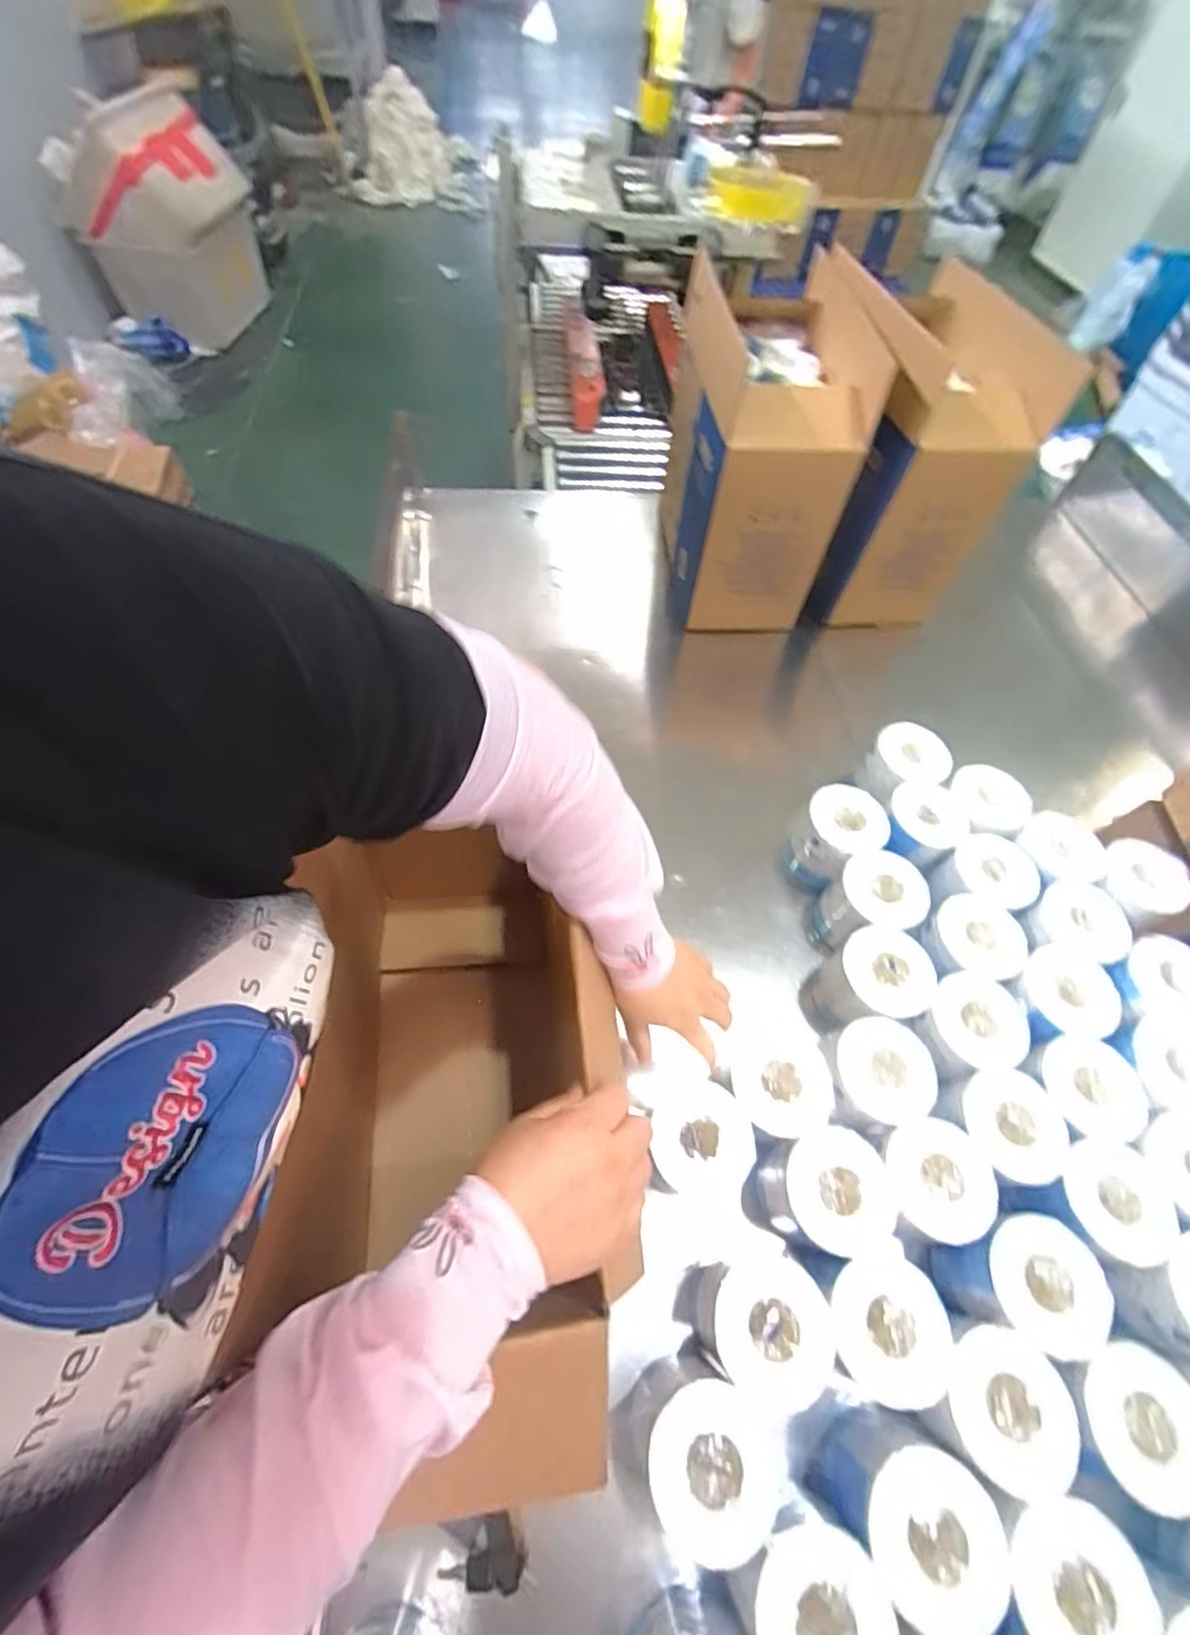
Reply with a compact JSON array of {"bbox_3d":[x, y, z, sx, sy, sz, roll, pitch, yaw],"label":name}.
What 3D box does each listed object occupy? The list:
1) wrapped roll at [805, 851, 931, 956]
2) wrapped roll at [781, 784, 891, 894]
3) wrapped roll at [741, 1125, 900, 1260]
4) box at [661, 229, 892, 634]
[{"bbox_3d":[0.352,0.115,0.786,0.118,0.119,0.103,-27,64,-19],"label":"wrapped roll"},{"bbox_3d":[0.325,0.035,0.841,0.110,0.135,0.098,-37,68,-23],"label":"wrapped roll"},{"bbox_3d":[0.224,0.378,0.615,0.103,0.125,0.099,12,59,3],"label":"wrapped roll"},{"bbox_3d":[0.268,-0.624,1.040,0.242,0.409,0.406,0,59,-4],"label":"box"}]

